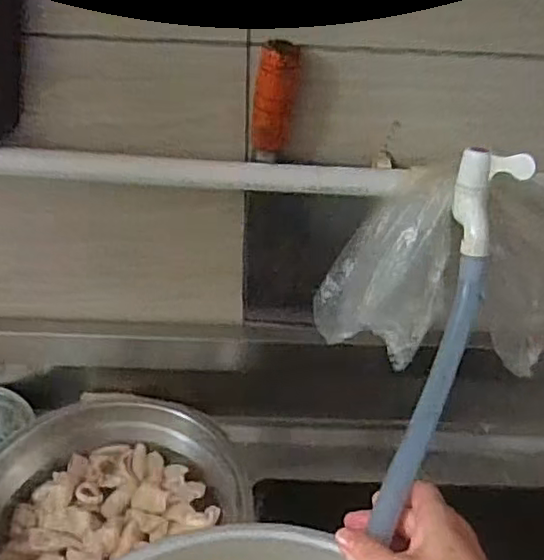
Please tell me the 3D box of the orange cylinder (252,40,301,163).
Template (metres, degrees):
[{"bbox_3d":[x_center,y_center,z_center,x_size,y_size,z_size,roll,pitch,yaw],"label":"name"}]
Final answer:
[{"bbox_3d":[0.003,-0.155,0.568,0.036,0.102,0.028,4,38,2],"label":"orange cylinder"}]

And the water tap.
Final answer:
[{"bbox_3d":[0.170,-0.063,0.512,0.052,0.072,0.051,13,39,13],"label":"water tap"}]

